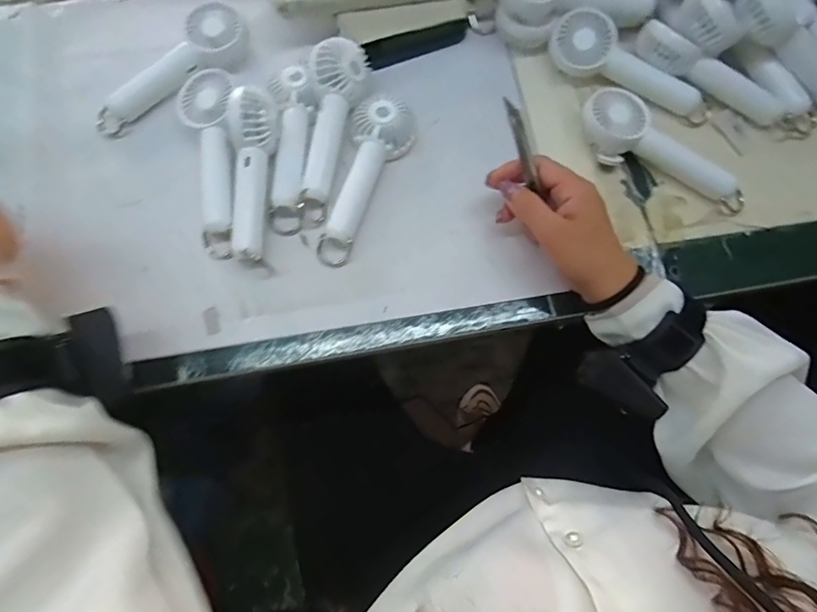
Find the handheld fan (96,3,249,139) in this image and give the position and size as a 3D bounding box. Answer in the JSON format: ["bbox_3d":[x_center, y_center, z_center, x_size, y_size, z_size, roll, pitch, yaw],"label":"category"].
[{"bbox_3d":[-0.223,-0.220,0.441,0.158,0.037,0.047,-35,75,-12],"label":"handheld fan"}]

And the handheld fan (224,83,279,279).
[{"bbox_3d":[-0.133,-0.107,0.404,0.035,0.037,0.150,1,91,-1],"label":"handheld fan"}]

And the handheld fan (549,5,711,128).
[{"bbox_3d":[0.209,-0.220,0.442,0.160,0.038,0.047,29,73,9],"label":"handheld fan"}]

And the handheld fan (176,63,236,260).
[{"bbox_3d":[-0.171,-0.127,0.418,0.050,0.045,0.160,-10,71,-5],"label":"handheld fan"}]

